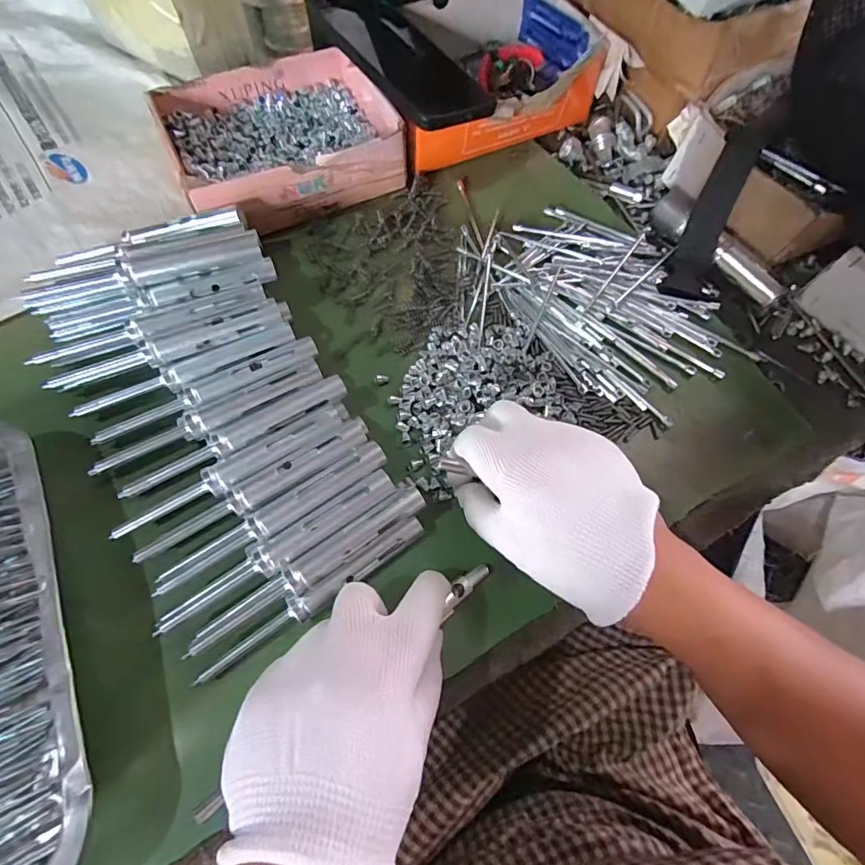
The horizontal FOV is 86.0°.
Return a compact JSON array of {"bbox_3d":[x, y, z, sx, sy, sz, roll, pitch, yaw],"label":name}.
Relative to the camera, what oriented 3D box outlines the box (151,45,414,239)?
[{"bbox_3d":[-0.127,-0.249,0.392,0.170,0.049,0.146,-26,72,-12],"label":"box"}]

